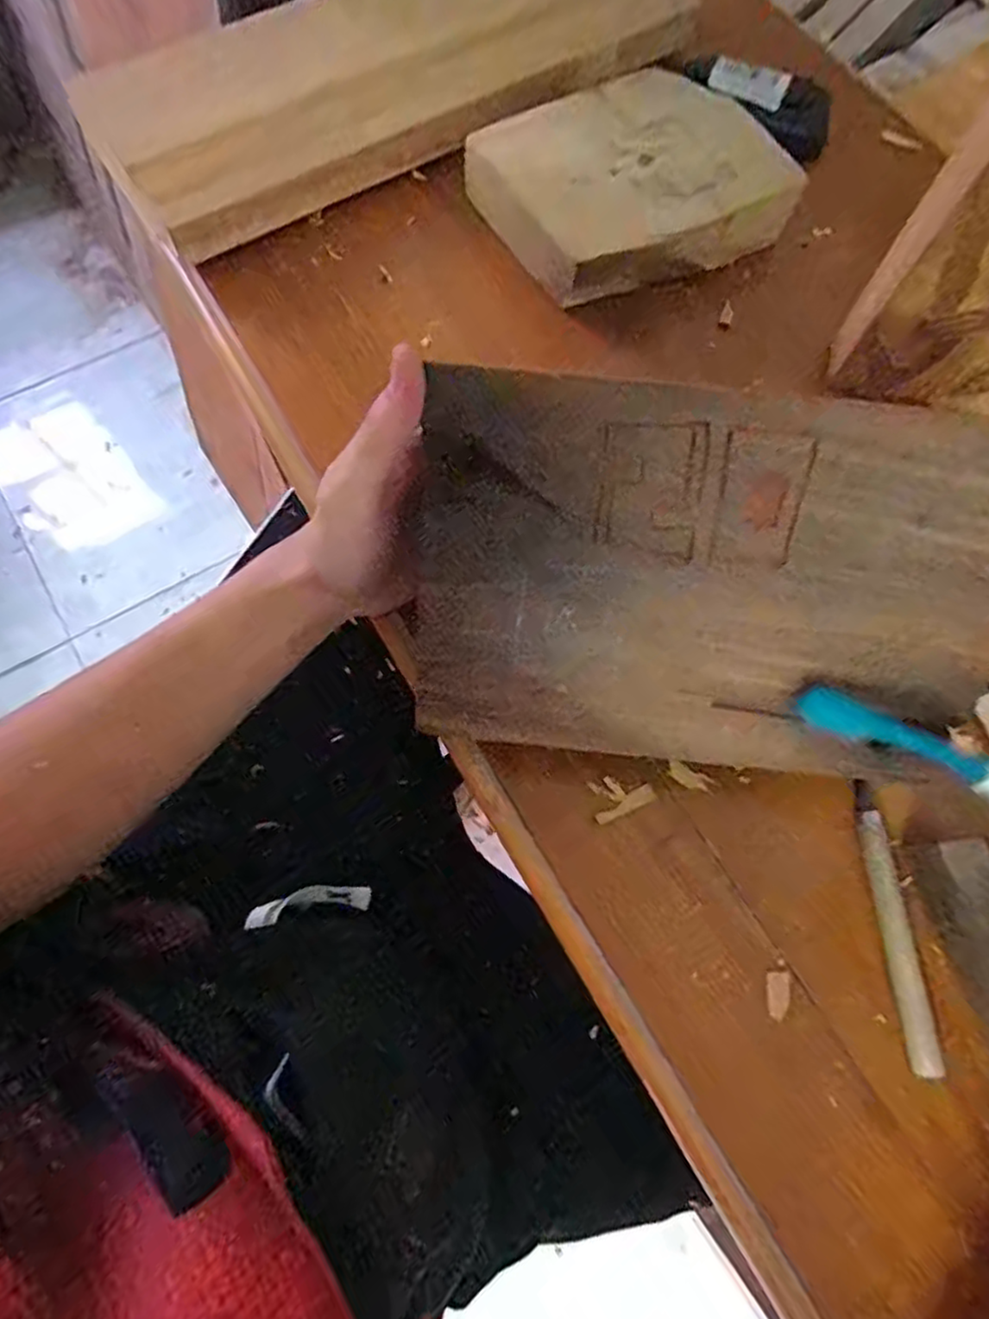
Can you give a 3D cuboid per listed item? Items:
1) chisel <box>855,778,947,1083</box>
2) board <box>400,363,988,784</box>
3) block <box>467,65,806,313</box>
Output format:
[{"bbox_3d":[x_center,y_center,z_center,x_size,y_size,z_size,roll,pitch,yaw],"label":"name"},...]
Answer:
[{"bbox_3d":[0.171,0.113,0.294,0.011,0.012,0.115,-1,70,-3],"label":"chisel"},{"bbox_3d":[0.080,-0.024,0.258,0.219,0.010,0.141,5,114,1],"label":"board"},{"bbox_3d":[0.077,-0.286,0.411,0.173,0.036,0.132,-29,74,-12],"label":"block"}]

